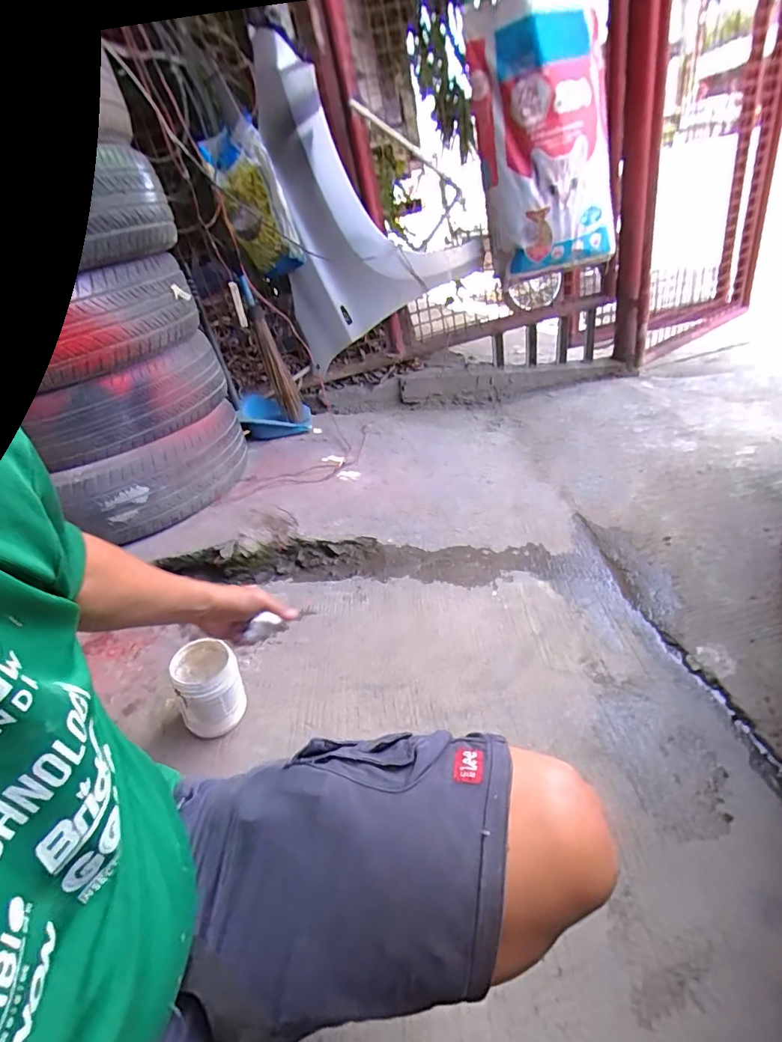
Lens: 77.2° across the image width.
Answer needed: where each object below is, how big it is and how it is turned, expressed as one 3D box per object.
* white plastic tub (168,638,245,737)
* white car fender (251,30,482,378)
[{"bbox_3d":[-0.297,0.281,0.813,0.096,0.148,0.106,-25,35,-17],"label":"white plastic tub"},{"bbox_3d":[-0.031,-1.049,1.688,0.754,0.890,0.226,-15,33,-2],"label":"white car fender"}]

